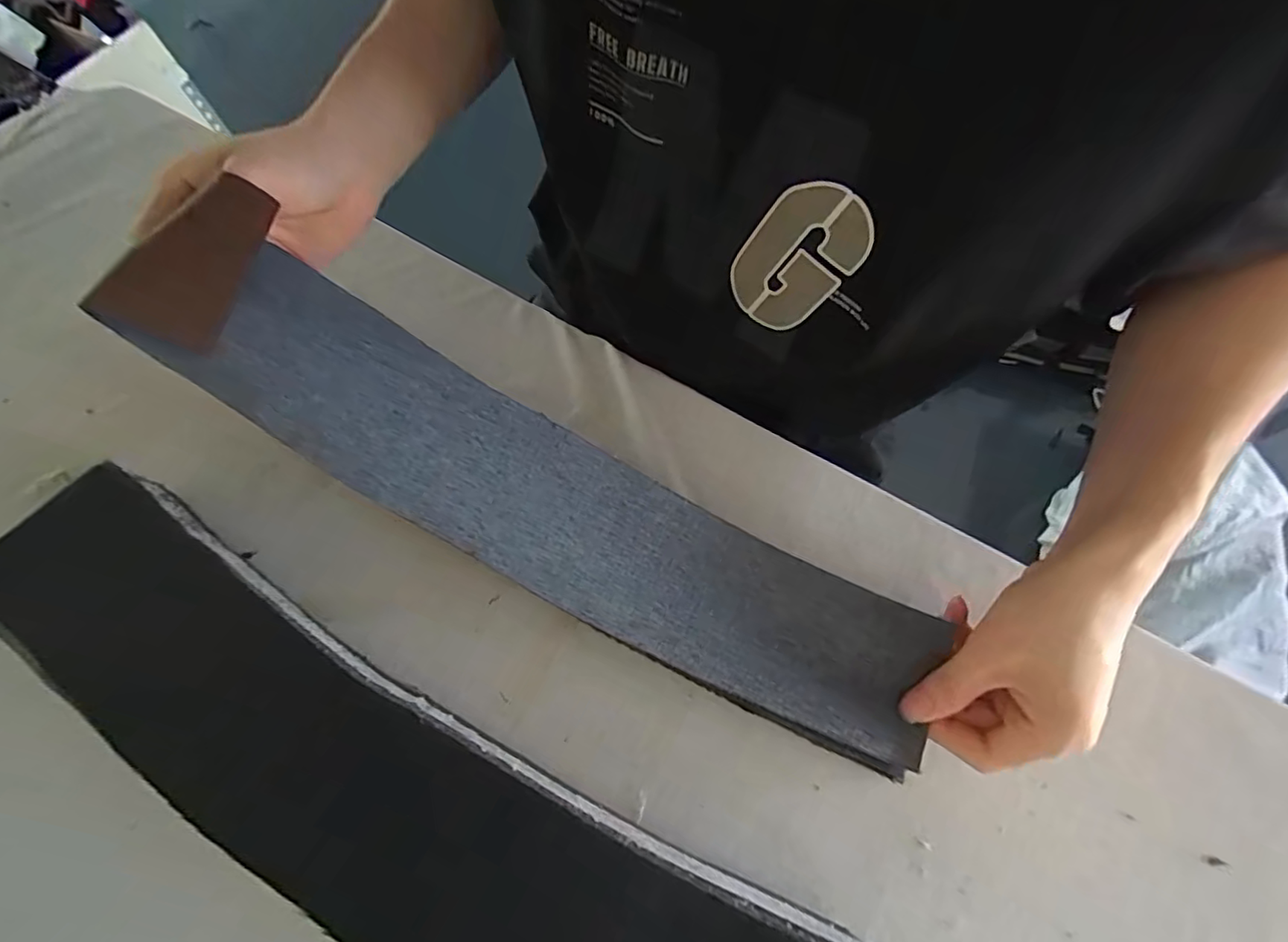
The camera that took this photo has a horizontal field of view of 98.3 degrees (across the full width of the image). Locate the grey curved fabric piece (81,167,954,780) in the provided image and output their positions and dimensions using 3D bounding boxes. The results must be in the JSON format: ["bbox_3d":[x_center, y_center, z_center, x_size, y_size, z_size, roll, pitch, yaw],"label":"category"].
[{"bbox_3d":[-0.044,0.017,0.296,0.436,0.040,0.089,31,70,-6],"label":"grey curved fabric piece"}]

